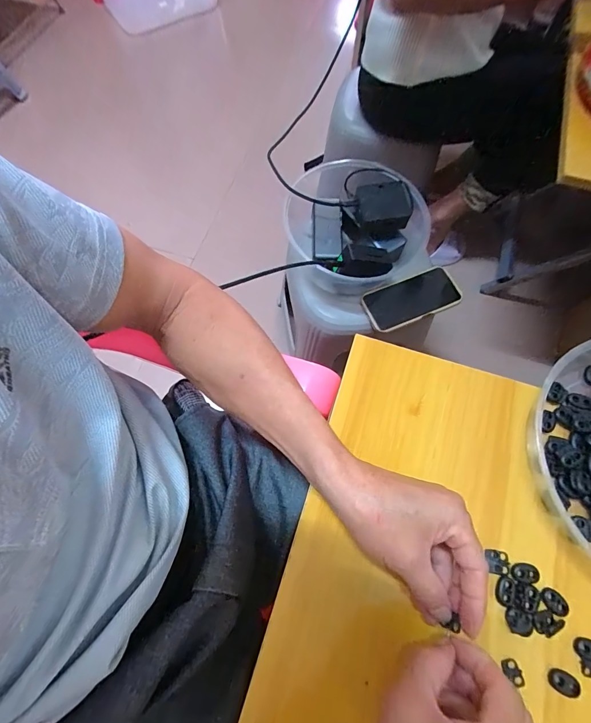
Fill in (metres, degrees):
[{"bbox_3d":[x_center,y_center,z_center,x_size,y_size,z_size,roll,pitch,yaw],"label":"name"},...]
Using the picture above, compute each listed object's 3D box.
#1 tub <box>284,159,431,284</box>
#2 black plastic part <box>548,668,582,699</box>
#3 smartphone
[{"bbox_3d":[0.104,-0.234,0.611,0.214,0.091,0.251,-24,71,-8],"label":"tub"},{"bbox_3d":[0.206,0.247,0.270,0.020,0.004,0.015,28,72,11],"label":"black plastic part"},{"bbox_3d":[0.201,-0.109,0.610,0.160,0.018,0.076,-21,70,-7],"label":"smartphone"}]

